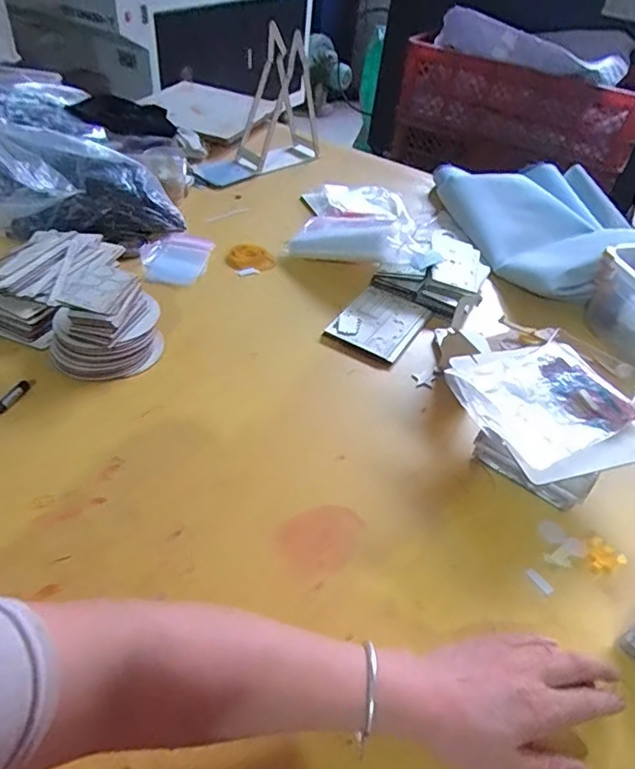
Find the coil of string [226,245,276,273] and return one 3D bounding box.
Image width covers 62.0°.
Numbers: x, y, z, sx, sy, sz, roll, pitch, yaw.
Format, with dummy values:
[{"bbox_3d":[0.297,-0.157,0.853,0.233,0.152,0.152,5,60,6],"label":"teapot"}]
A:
[{"bbox_3d":[-0.111,-0.211,0.889,0.077,0.013,0.079,4,44,-4],"label":"coil of string"}]

